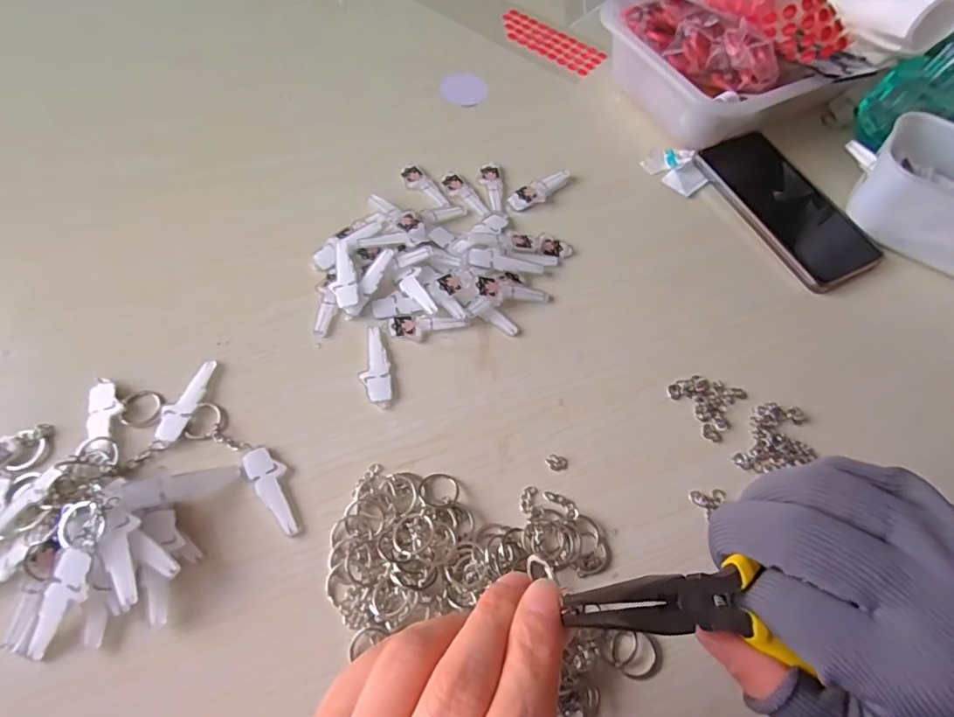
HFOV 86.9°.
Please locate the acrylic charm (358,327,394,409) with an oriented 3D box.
[{"bbox_3d":[-0.070,0.005,0.347,0.020,0.004,0.062,-9,64,-8],"label":"acrylic charm"}]

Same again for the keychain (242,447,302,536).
[{"bbox_3d":[-0.122,0.079,0.304,0.019,0.004,0.058,-33,69,-19],"label":"keychain"}]

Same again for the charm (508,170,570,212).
[{"bbox_3d":[0.055,-0.145,0.434,0.061,0.007,0.021,-26,67,-16],"label":"charm"}]

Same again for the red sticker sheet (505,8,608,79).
[{"bbox_3d":[0.078,-0.346,0.548,0.128,0.006,0.049,38,67,15],"label":"red sticker sheet"}]

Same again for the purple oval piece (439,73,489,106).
[{"bbox_3d":[-0.013,-0.271,0.502,0.047,0.004,0.049,-3,63,-5],"label":"purple oval piece"}]

